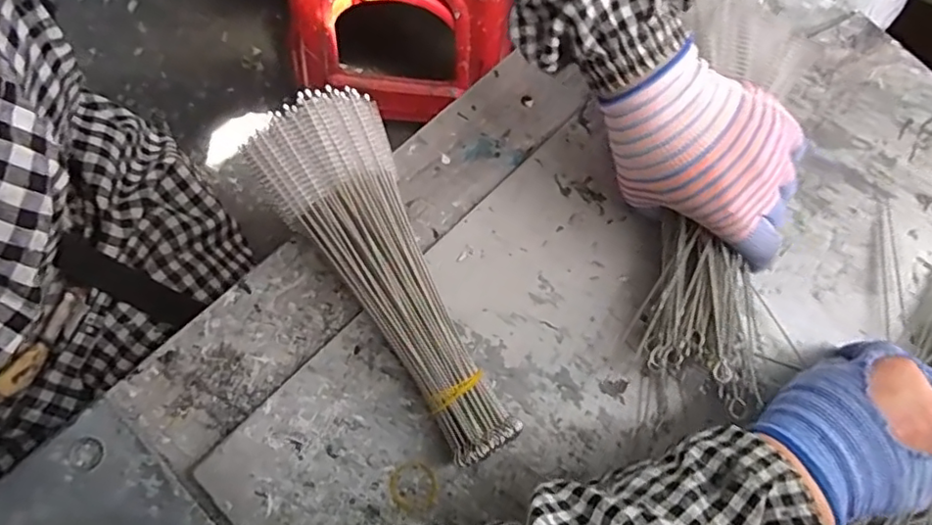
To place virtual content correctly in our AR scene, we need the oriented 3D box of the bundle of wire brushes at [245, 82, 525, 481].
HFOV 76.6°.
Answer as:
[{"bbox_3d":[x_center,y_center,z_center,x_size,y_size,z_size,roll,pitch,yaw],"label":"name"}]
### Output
[{"bbox_3d":[-0.049,0.013,0.368,0.085,0.075,0.236,-27,79,-8],"label":"bundle of wire brushes"}]

